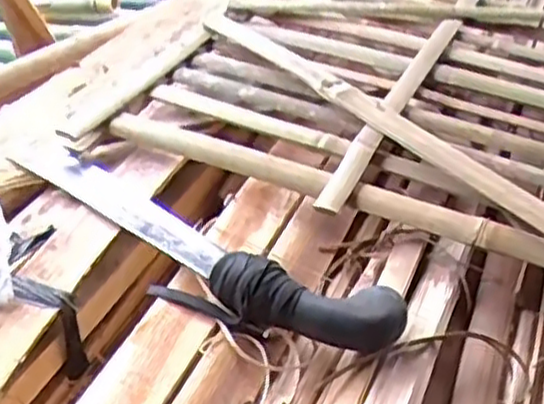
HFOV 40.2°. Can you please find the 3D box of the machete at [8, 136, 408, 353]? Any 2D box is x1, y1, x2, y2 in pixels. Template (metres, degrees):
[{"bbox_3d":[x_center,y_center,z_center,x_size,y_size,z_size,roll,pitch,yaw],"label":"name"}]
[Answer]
[{"bbox_3d":[-0.083,0.032,0.599,0.393,0.042,0.077,19,40,31],"label":"machete"}]

